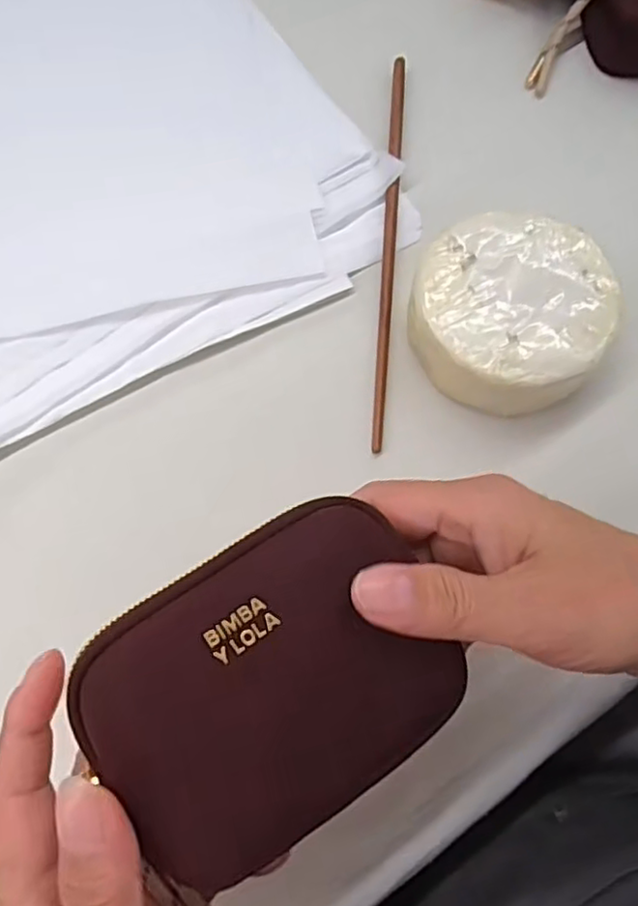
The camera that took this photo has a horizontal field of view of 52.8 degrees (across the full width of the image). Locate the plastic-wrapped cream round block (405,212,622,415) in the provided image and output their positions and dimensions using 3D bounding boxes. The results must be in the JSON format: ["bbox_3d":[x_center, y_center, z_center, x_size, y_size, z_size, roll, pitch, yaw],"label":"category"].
[{"bbox_3d":[0.092,-0.067,0.316,0.091,0.035,0.095,0,72,0],"label":"plastic-wrapped cream round block"}]

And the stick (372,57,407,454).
[{"bbox_3d":[0.039,-0.118,0.350,0.007,0.007,0.244,5,72,2],"label":"stick"}]

